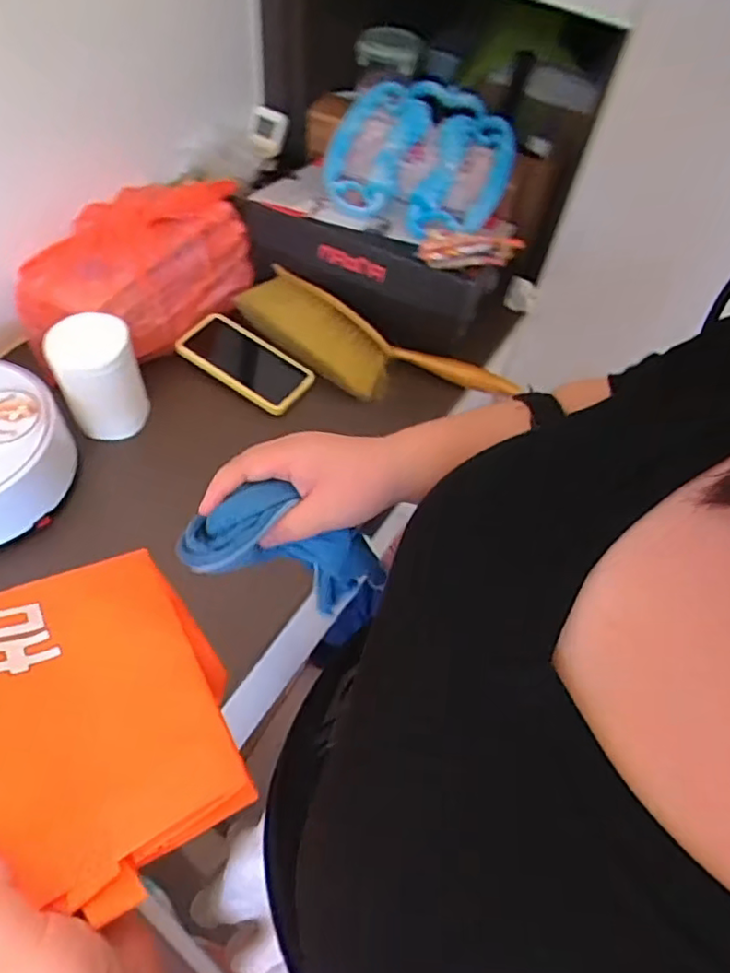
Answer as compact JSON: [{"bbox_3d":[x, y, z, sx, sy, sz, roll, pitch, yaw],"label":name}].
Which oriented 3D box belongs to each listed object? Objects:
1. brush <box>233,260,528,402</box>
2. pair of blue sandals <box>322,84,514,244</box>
[{"bbox_3d":[0.008,-0.183,0.821,0.384,0.068,0.110,23,57,11],"label":"brush"},{"bbox_3d":[0.074,-0.439,0.859,0.238,0.070,0.232,25,78,6],"label":"pair of blue sandals"}]

